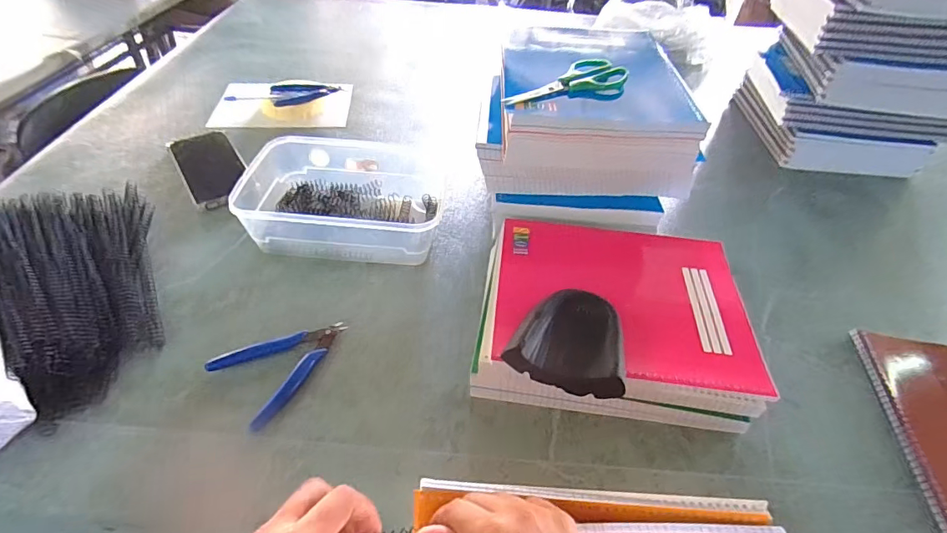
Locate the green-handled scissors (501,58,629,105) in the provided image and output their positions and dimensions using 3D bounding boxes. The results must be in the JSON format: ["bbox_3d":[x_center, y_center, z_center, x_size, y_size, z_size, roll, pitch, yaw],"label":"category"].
[{"bbox_3d":[0.098,-0.198,0.507,0.147,0.020,0.053,-22,51,-24],"label":"green-handled scissors"}]

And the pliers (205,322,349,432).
[{"bbox_3d":[-0.186,0.085,0.448,0.085,0.007,0.120,24,48,17],"label":"pliers"}]

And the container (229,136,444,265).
[{"bbox_3d":[-0.155,-0.092,0.589,0.221,0.067,0.184,5,46,0],"label":"container"}]

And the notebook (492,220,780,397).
[{"bbox_3d":[0.149,0.025,0.486,0.241,0.015,0.207,7,43,3],"label":"notebook"}]

